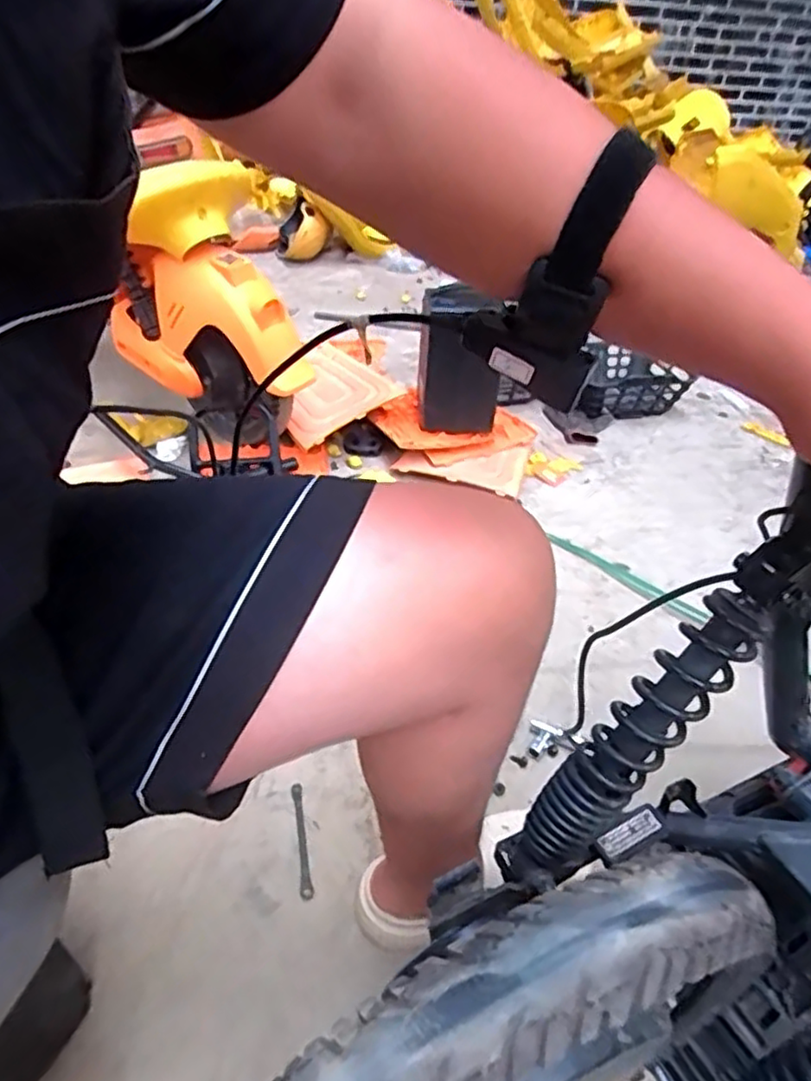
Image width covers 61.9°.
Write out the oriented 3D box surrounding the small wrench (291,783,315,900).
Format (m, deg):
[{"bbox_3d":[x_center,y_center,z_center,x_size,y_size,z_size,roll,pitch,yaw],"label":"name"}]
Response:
[{"bbox_3d":[-0.124,0.355,0.806,0.014,0.005,0.141,-5,39,-12],"label":"small wrench"}]

